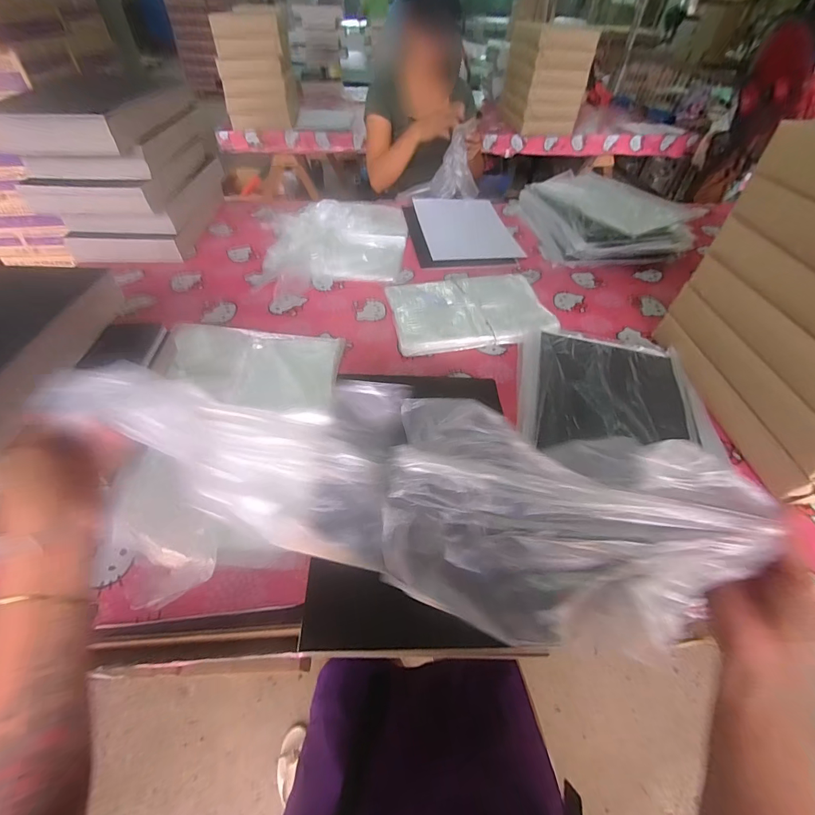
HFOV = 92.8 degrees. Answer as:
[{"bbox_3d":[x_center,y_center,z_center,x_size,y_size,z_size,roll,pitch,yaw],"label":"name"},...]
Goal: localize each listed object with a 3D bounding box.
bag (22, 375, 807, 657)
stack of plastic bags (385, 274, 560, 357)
[{"bbox_3d":[-0.011,0.072,0.340,0.544,0.111,0.175,8,48,5],"label":"bag"},{"bbox_3d":[0.126,-0.205,0.816,0.316,0.032,0.218,-8,49,-10],"label":"stack of plastic bags"}]

